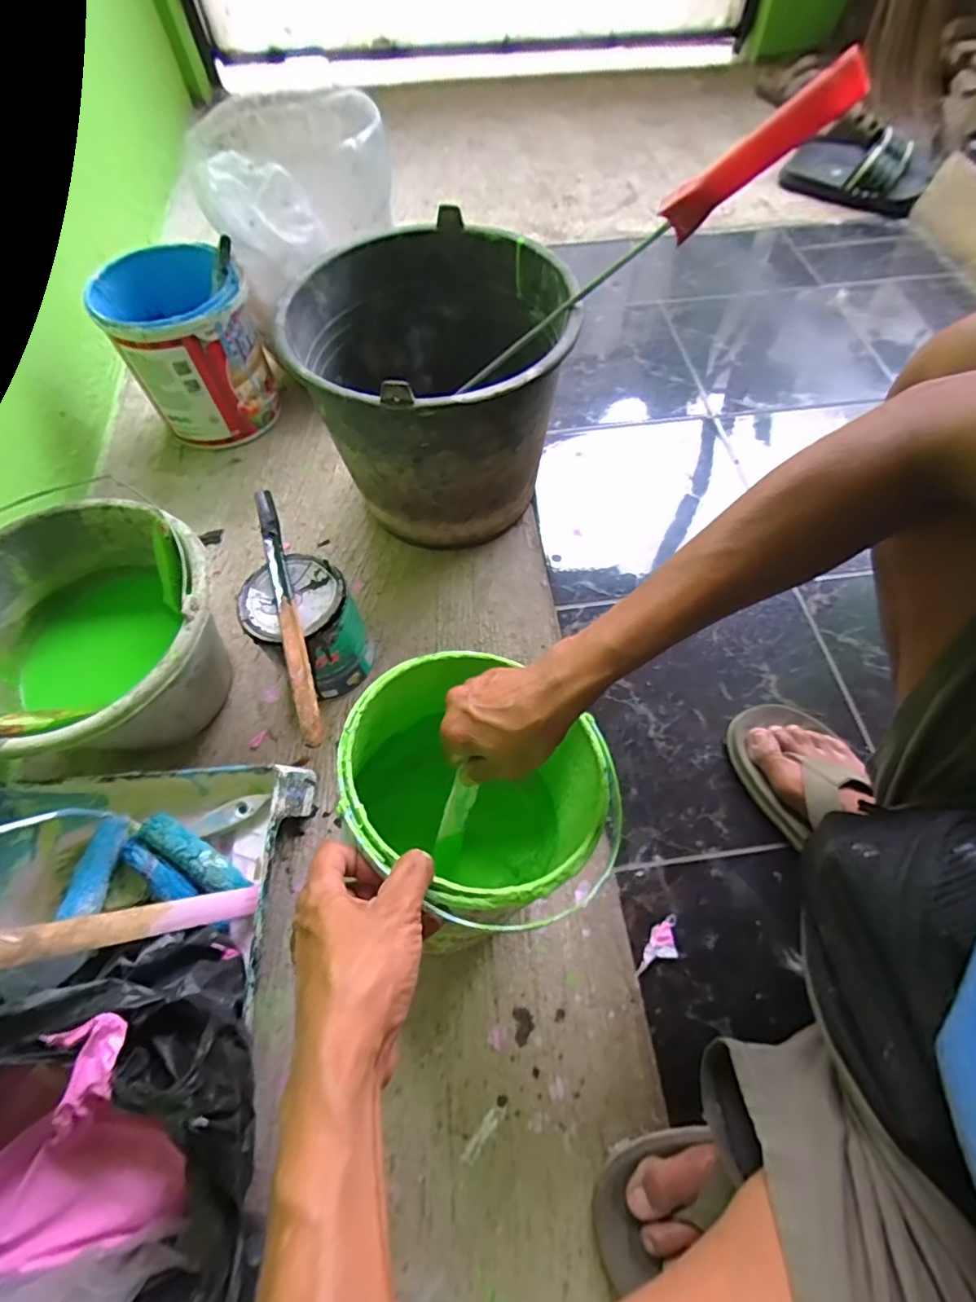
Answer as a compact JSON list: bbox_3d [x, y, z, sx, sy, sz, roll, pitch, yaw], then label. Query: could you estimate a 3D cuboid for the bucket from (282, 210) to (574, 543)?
[{"bbox_3d":[-0.056,-0.300,0.660,0.288,0.255,0.311,0,63,1],"label":"bucket"}]

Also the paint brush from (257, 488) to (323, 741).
[{"bbox_3d":[-0.192,-0.045,0.515,0.019,0.015,0.296,-18,64,-8],"label":"paint brush"}]

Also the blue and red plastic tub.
[{"bbox_3d":[-0.413,-0.430,0.778,0.183,0.187,0.190,-26,65,-11],"label":"blue and red plastic tub"}]

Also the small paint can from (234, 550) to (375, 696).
[{"bbox_3d":[-0.186,-0.019,0.584,0.097,0.141,0.097,-1,62,2],"label":"small paint can"}]

